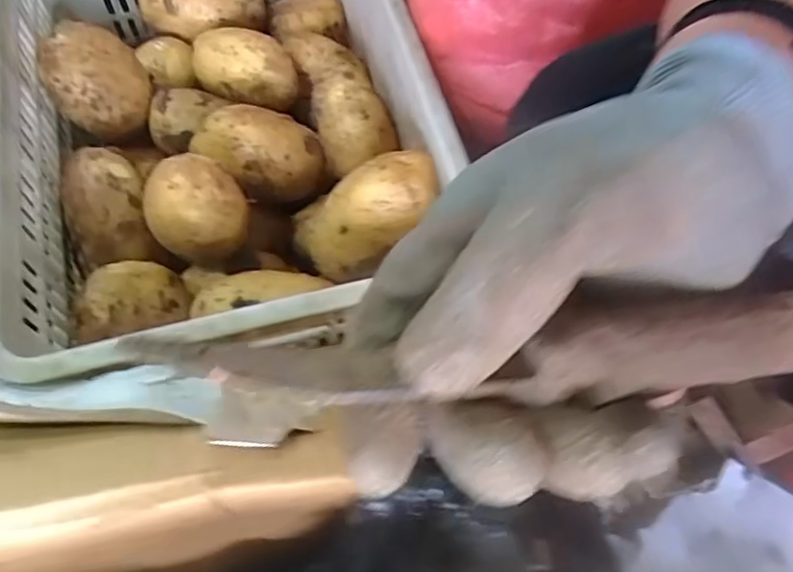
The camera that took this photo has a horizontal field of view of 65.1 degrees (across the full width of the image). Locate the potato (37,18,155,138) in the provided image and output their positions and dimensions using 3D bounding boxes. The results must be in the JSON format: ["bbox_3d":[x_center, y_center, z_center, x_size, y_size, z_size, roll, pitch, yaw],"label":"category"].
[{"bbox_3d":[-0.301,-0.208,0.625,0.088,0.080,0.076,-12,65,-9],"label":"potato"}]

